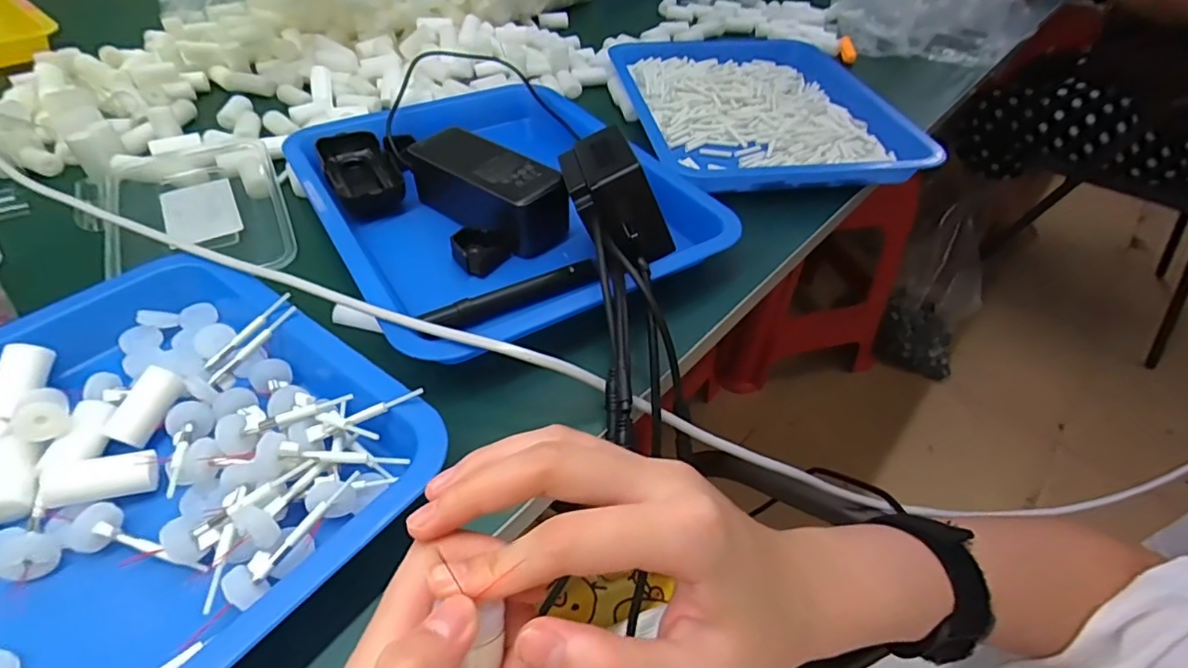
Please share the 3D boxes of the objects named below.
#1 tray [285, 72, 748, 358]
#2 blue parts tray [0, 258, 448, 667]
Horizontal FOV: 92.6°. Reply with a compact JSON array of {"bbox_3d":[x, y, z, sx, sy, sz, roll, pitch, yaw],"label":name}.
[{"bbox_3d":[-0.073,-0.119,0.433,0.252,0.092,0.325,-23,50,-24],"label":"tray"},{"bbox_3d":[-0.254,0.092,0.240,0.243,0.031,0.329,29,50,24],"label":"blue parts tray"}]

